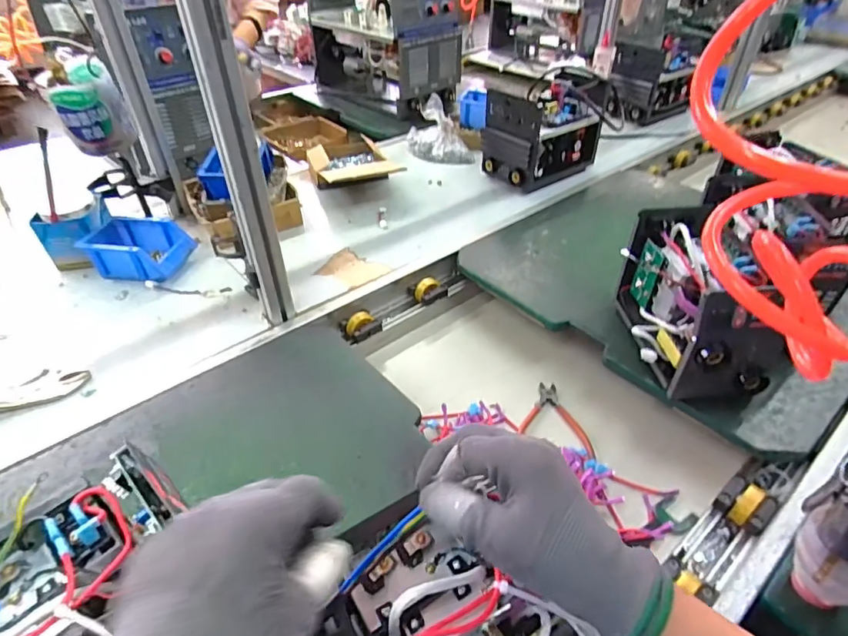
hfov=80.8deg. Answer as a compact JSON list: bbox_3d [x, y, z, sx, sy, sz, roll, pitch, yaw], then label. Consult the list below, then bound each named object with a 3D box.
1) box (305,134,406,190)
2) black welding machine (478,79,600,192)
[{"bbox_3d":[-0.162,-0.340,1.145,0.180,0.066,0.222,-16,43,-18],"label":"box"},{"bbox_3d":[0.268,-0.430,1.143,0.240,0.163,0.167,-29,48,-30],"label":"black welding machine"}]

